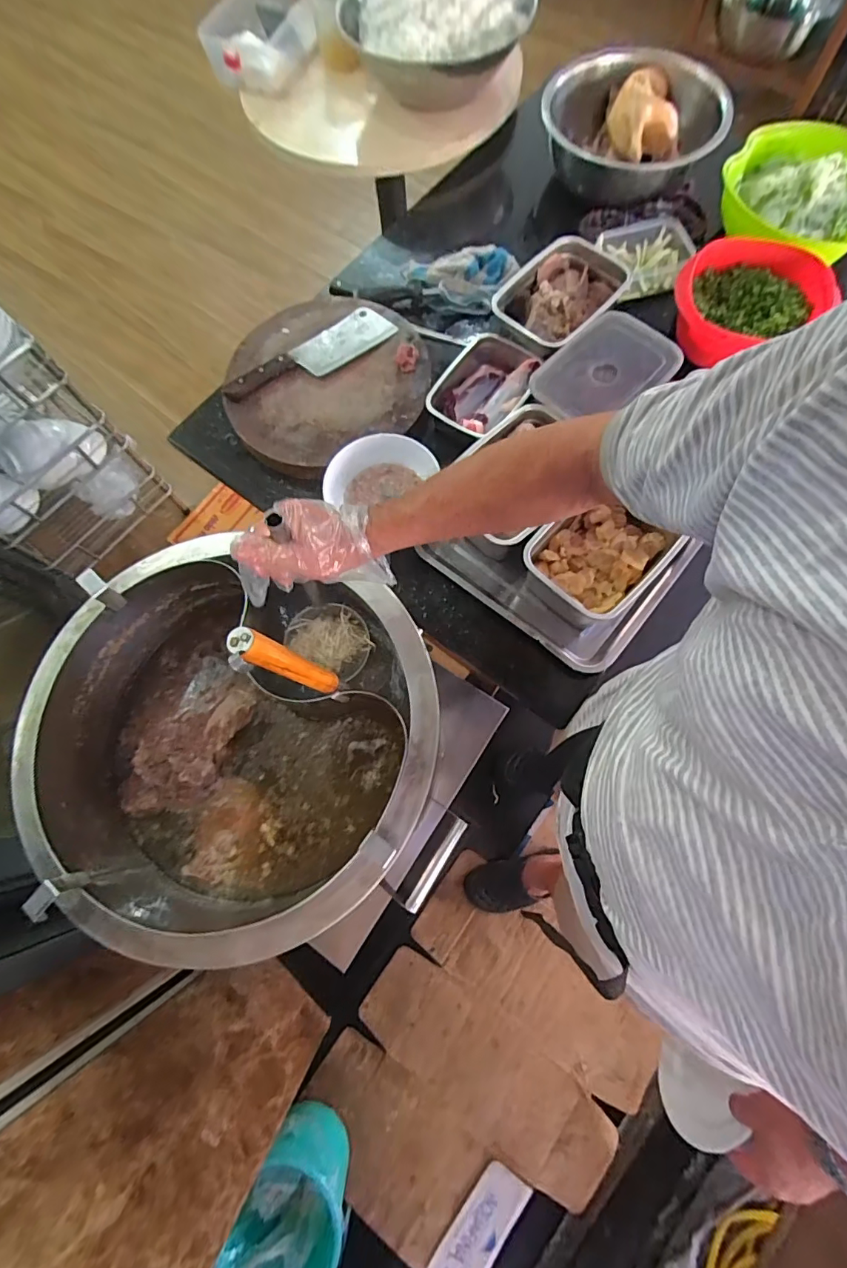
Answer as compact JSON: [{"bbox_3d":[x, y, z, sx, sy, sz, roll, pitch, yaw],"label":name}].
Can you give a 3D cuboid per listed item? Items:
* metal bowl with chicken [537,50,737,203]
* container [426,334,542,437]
[{"bbox_3d":[0.374,-0.916,0.899,0.310,0.129,0.278,3,73,3],"label":"metal bowl with chicken"},{"bbox_3d":[0.096,-0.388,0.788,0.144,0.060,0.185,27,76,10],"label":"container"}]

